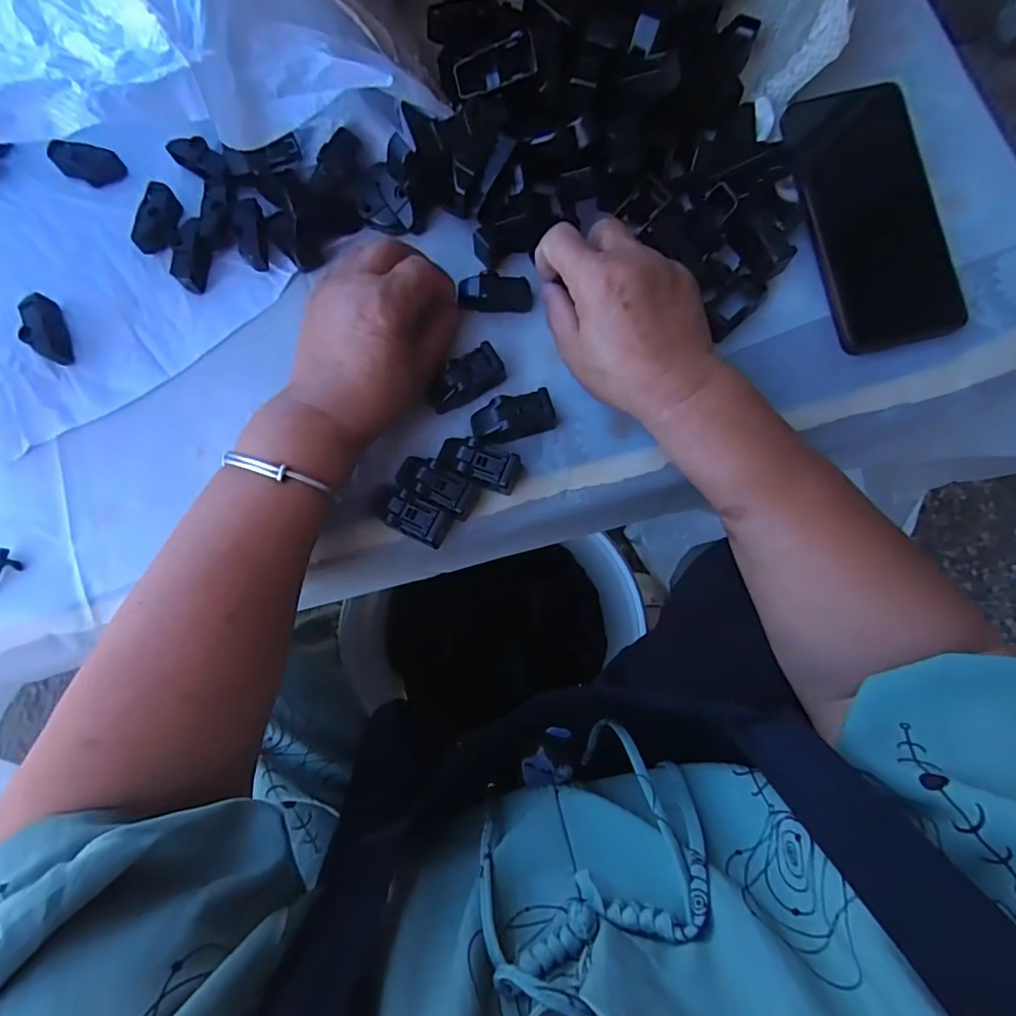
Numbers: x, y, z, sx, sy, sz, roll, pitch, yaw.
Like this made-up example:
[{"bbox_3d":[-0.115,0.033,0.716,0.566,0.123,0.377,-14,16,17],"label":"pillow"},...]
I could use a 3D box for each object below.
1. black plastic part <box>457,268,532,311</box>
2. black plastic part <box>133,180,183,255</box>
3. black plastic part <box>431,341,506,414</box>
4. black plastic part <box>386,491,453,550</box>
[{"bbox_3d":[-0.008,-0.139,0.345,0.045,0.012,0.022,0,80,1],"label":"black plastic part"},{"bbox_3d":[-0.233,-0.193,0.357,0.017,0.019,0.048,2,80,1],"label":"black plastic part"},{"bbox_3d":[-0.026,-0.078,0.332,0.049,0.017,0.023,-34,82,-5],"label":"black plastic part"},{"bbox_3d":[-0.052,0.007,0.318,0.035,0.019,0.022,26,82,5],"label":"black plastic part"}]

